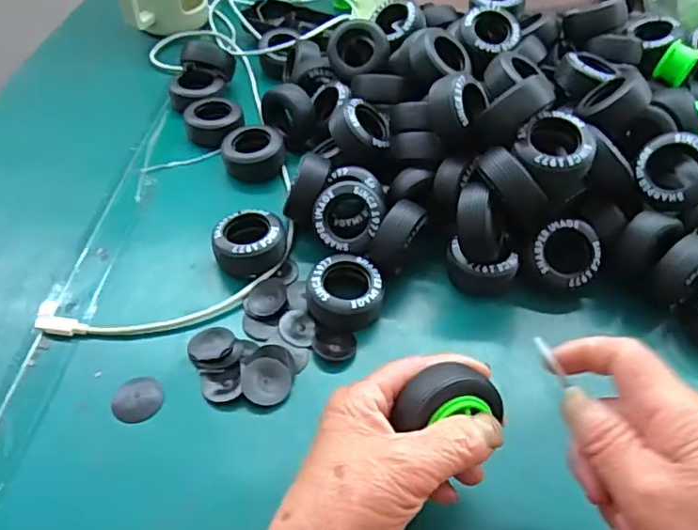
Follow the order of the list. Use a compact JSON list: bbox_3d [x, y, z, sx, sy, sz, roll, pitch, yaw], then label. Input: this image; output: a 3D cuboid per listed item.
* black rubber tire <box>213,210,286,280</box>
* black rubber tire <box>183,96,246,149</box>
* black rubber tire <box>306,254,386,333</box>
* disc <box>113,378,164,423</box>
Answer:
[{"bbox_3d":[-0.069,-0.014,0.412,0.046,0.031,0.039,-28,55,-25],"label":"black rubber tire"},{"bbox_3d":[-0.114,-0.120,0.508,0.048,0.026,0.041,-8,49,-10],"label":"black rubber tire"},{"bbox_3d":[-0.003,0.020,0.383,0.045,0.027,0.049,1,48,-1],"label":"black rubber tire"},{"bbox_3d":[-0.121,0.077,0.342,0.028,0.005,0.028,1,48,-1],"label":"disc"}]

